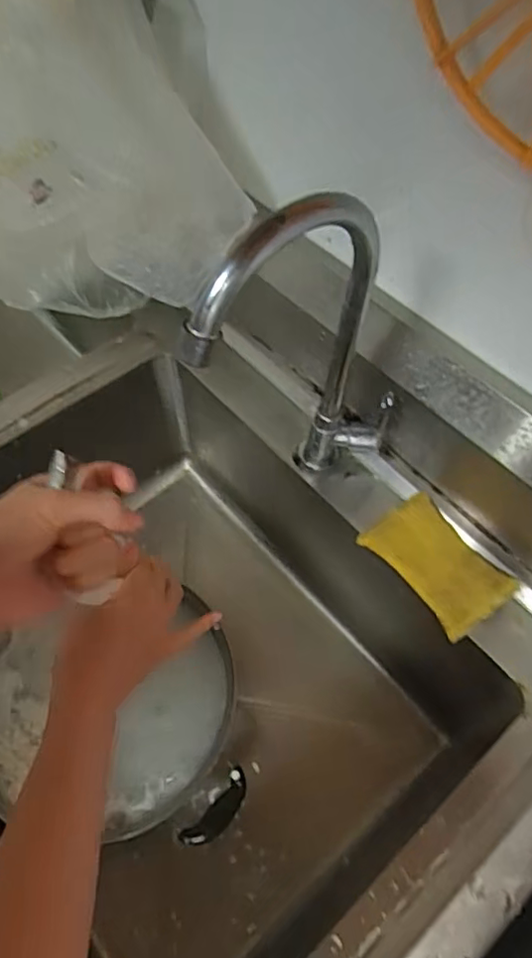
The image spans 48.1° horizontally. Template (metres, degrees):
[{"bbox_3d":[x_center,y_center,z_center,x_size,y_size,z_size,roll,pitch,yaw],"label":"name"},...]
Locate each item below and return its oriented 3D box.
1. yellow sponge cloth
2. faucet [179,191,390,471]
[{"bbox_3d":[0.147,0.071,0.511,0.077,0.010,0.115,-30,63,-18],"label":"yellow sponge cloth"},{"bbox_3d":[0.030,-0.061,0.430,0.056,0.292,0.173,36,64,20],"label":"faucet"}]

